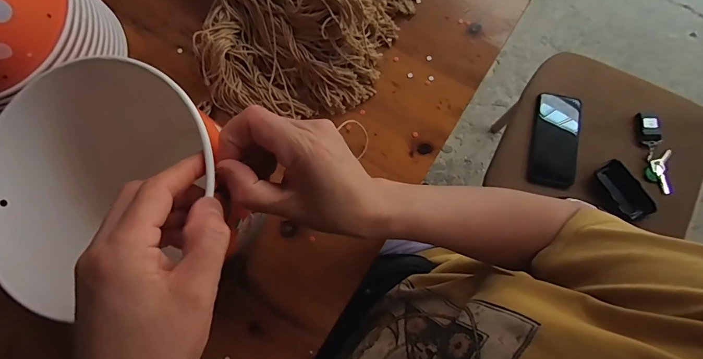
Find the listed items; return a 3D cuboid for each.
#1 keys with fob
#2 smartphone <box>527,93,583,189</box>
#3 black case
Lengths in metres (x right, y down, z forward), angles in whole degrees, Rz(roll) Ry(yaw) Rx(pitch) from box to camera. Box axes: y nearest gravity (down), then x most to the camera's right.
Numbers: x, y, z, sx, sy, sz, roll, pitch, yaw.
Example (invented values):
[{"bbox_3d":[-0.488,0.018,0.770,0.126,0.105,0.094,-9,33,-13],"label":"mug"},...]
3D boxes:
[{"bbox_3d":[0.546,-0.049,0.665,0.050,0.022,0.145,-2,79,-1],"label":"keys with fob"},{"bbox_3d":[0.370,-0.074,0.679,0.079,0.017,0.174,12,79,2],"label":"smartphone"},{"bbox_3d":[0.475,0.018,0.650,0.056,0.016,0.107,-30,81,-6],"label":"black case"}]

